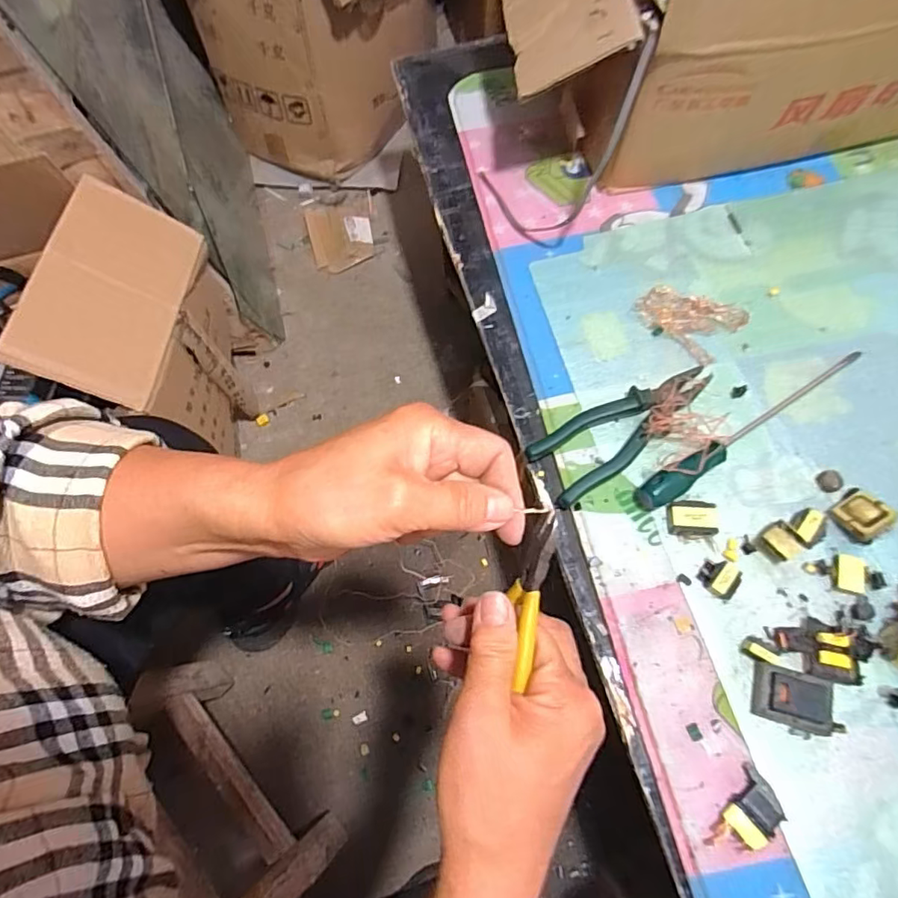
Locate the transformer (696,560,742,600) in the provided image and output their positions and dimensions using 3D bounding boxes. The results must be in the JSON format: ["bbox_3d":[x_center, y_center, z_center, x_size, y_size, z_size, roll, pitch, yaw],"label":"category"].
[{"bbox_3d":[0.239,0.112,0.484,0.030,0.012,0.034,-42,72,-14],"label":"transformer"}]

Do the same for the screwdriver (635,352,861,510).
[{"bbox_3d":[0.301,-0.023,0.530,0.285,0.032,0.026,-30,69,-10],"label":"screwdriver"}]

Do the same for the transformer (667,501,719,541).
[{"bbox_3d":[0.223,0.065,0.507,0.041,0.016,0.030,0,67,2],"label":"transformer"}]

